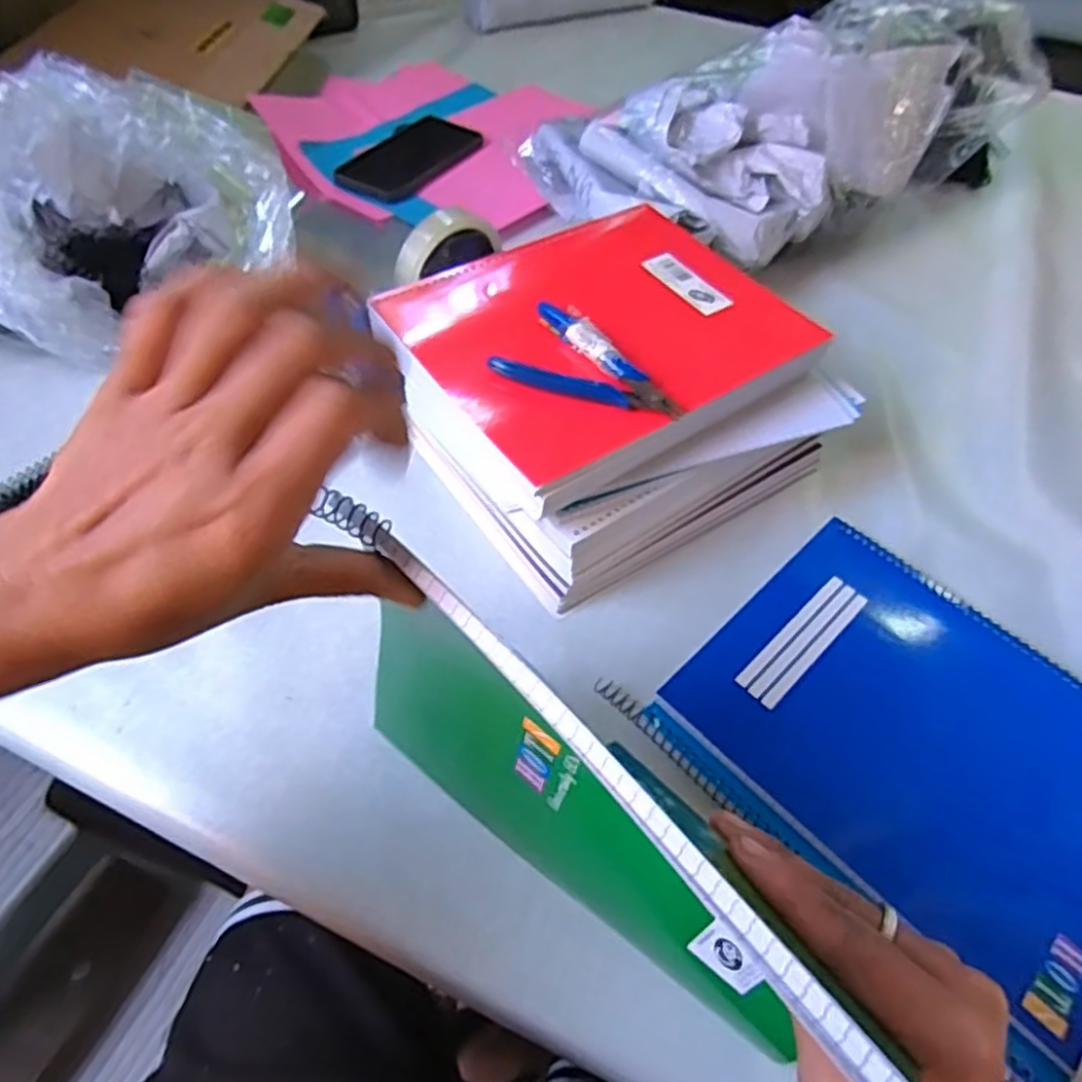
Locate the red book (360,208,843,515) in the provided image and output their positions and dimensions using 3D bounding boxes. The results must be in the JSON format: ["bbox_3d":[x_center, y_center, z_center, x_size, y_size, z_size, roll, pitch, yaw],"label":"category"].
[{"bbox_3d":[0.043,-0.135,0.485,0.259,0.044,0.197,-32,62,-22],"label":"red book"}]

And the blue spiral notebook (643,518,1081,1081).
[{"bbox_3d":[0.226,0.114,0.412,0.219,0.011,0.248,-37,63,-23],"label":"blue spiral notebook"}]

